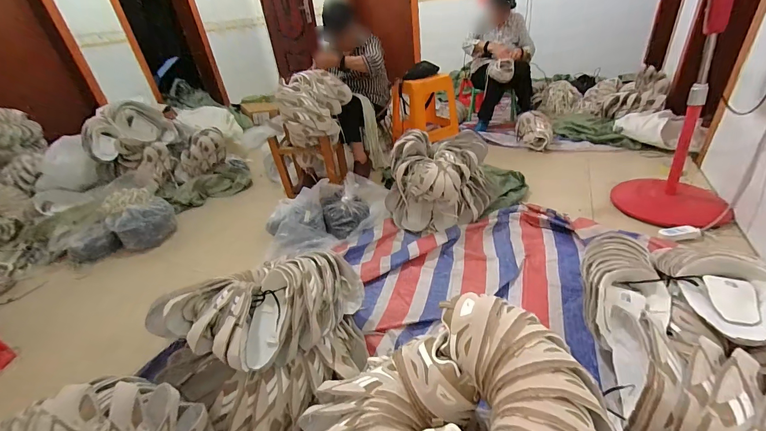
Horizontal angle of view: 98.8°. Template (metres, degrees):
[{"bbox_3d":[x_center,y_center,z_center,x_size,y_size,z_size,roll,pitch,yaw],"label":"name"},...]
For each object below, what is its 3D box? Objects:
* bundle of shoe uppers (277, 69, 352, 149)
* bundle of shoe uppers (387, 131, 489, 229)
[{"bbox_3d":[-0.311,-0.497,1.560,0.330,0.309,0.221,-10,32,-4],"label":"bundle of shoe uppers"},{"bbox_3d":[0.236,-0.163,1.448,0.426,0.348,0.335,9,36,25],"label":"bundle of shoe uppers"}]

